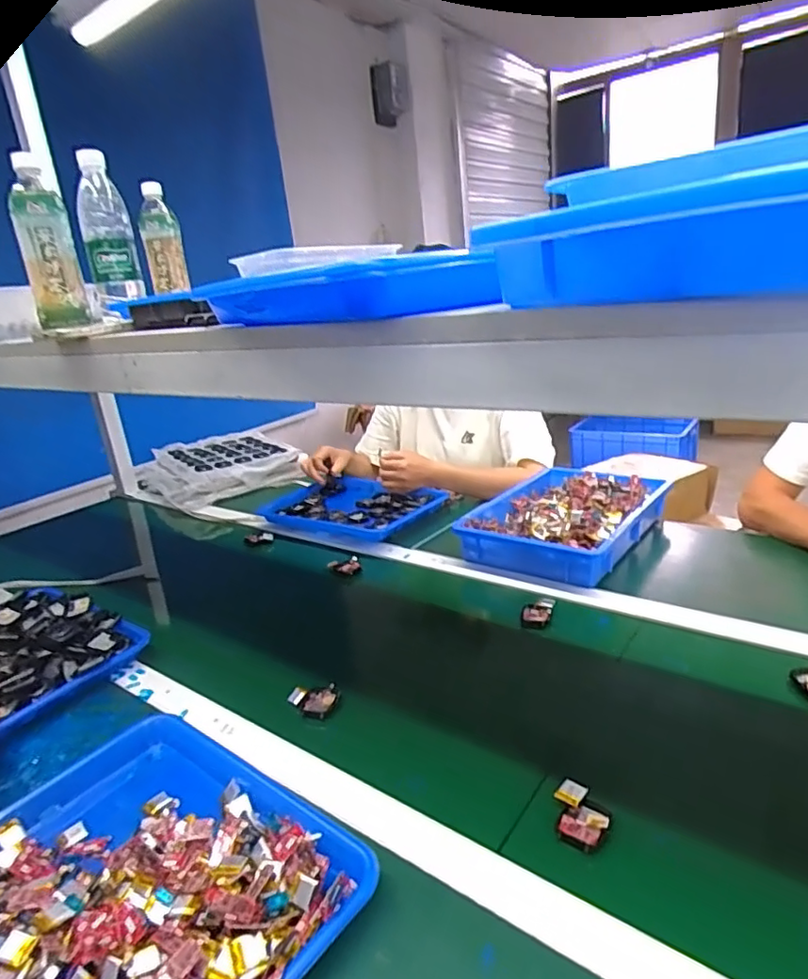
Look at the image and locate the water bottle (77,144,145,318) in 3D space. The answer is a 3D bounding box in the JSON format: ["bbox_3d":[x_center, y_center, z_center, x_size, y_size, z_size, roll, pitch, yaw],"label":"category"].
[{"bbox_3d":[-0.409,-0.346,0.820,0.070,0.212,0.075,-13,17,-20],"label":"water bottle"}]

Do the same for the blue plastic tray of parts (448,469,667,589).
[{"bbox_3d":[0.277,0.050,1.029,0.255,0.063,0.354,8,22,41],"label":"blue plastic tray of parts"}]

